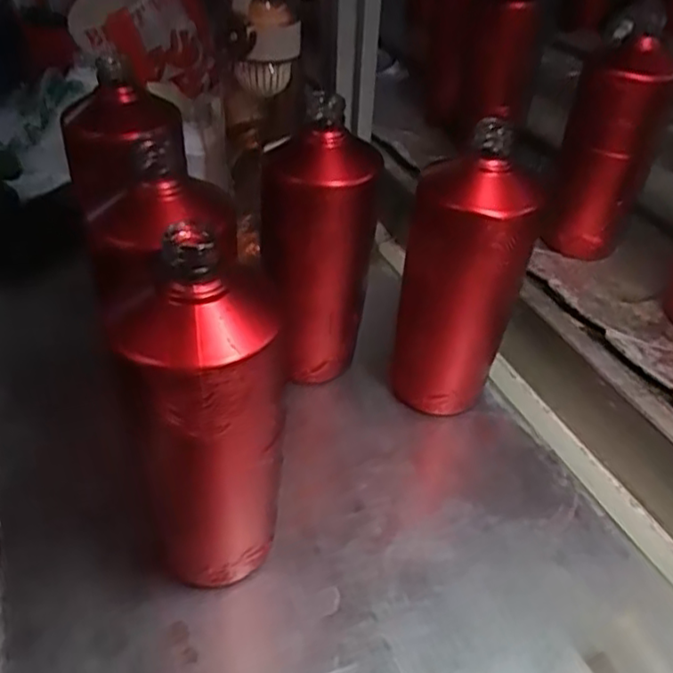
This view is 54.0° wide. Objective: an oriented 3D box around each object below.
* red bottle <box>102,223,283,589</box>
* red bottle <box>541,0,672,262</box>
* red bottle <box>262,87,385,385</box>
[{"bbox_3d":[-0.071,0.047,0.354,0.070,0.206,0.078,-15,45,-18],"label":"red bottle"},{"bbox_3d":[0.263,-0.184,0.639,0.088,0.209,0.069,18,45,17],"label":"red bottle"},{"bbox_3d":[-0.012,-0.065,0.504,0.080,0.202,0.075,-6,43,-9],"label":"red bottle"}]

